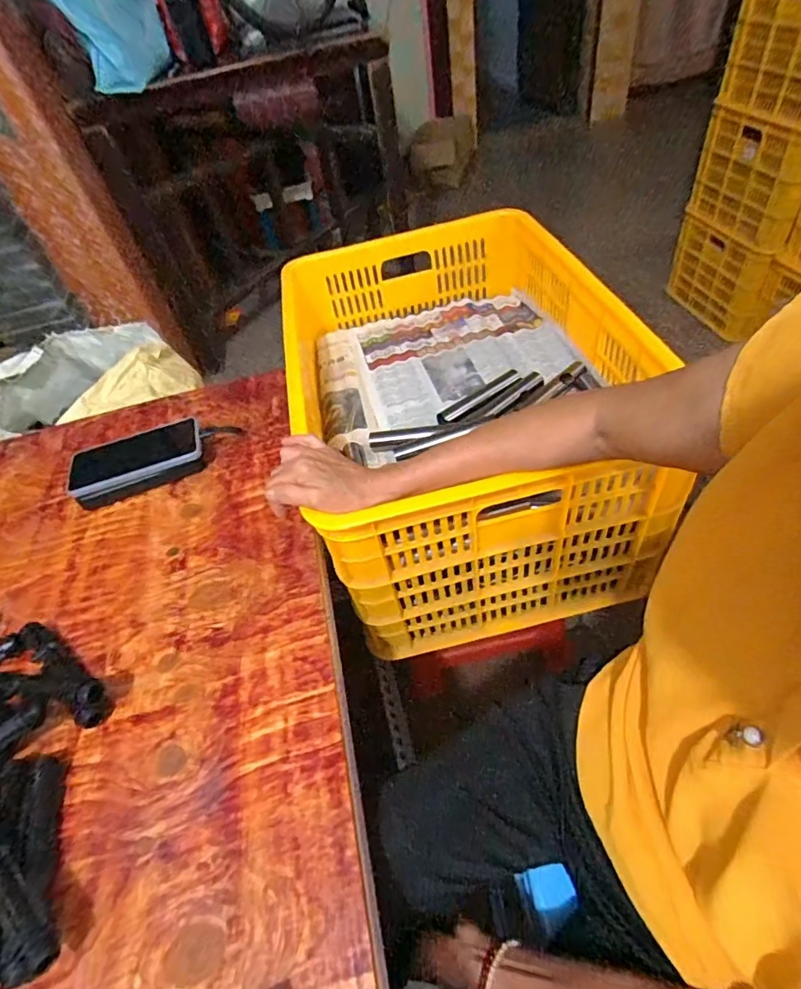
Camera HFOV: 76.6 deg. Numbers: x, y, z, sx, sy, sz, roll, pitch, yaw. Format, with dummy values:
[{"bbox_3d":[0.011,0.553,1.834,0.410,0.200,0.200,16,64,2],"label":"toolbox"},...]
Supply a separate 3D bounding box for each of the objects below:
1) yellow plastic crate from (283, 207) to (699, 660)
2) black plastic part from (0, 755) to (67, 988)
[{"bbox_3d":[0.075,-0.133,0.765,0.397,0.313,0.587,-10,46,-5],"label":"yellow plastic crate"},{"bbox_3d":[-0.281,0.267,0.378,0.046,0.034,0.160,-24,48,-18],"label":"black plastic part"}]

